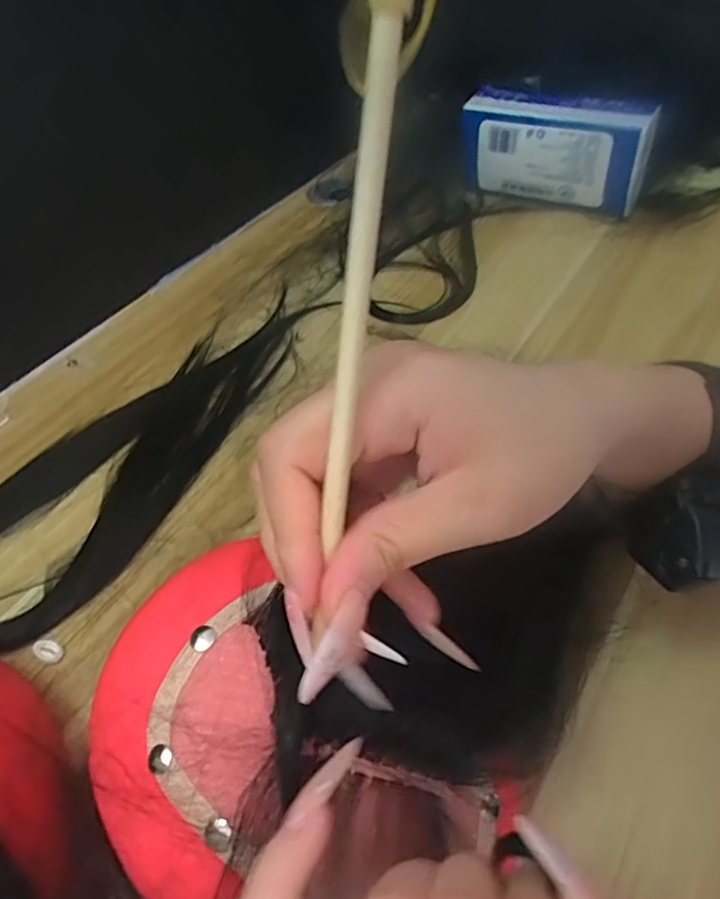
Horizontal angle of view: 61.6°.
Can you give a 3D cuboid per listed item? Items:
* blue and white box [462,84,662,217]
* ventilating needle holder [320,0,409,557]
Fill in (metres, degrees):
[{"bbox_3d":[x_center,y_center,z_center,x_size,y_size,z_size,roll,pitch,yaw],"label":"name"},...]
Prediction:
[{"bbox_3d":[0.194,-0.303,0.599,0.181,0.081,0.075,18,53,21],"label":"blue and white box"},{"bbox_3d":[0.000,-0.039,0.139,0.008,0.131,0.005,13,21,17],"label":"ventilating needle holder"}]

